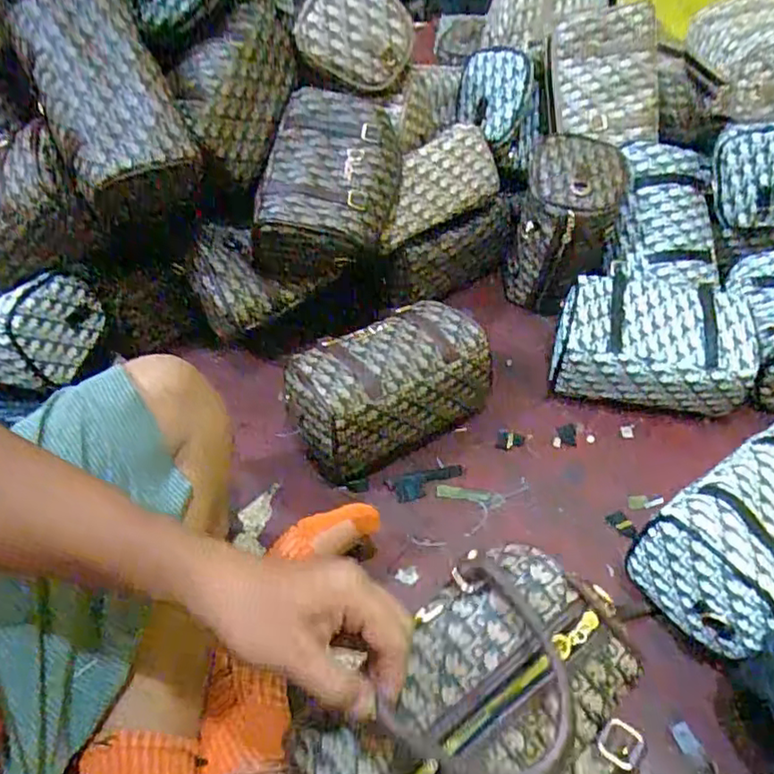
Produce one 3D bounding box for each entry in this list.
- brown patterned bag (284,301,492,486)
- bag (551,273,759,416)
[{"bbox_3d":[0.005,0.005,0.758,0.244,0.104,0.125,-24,50,-22],"label":"brown patterned bag"},{"bbox_3d":[0.323,-0.061,0.807,0.222,0.107,0.164,8,46,8],"label":"bag"}]

